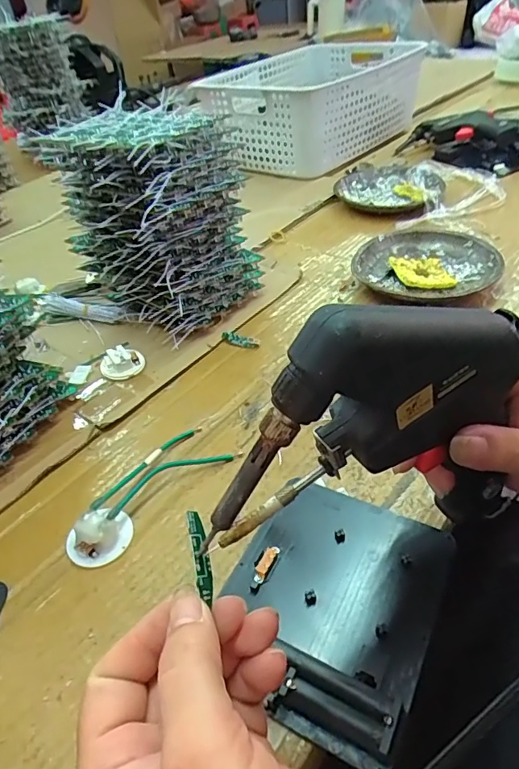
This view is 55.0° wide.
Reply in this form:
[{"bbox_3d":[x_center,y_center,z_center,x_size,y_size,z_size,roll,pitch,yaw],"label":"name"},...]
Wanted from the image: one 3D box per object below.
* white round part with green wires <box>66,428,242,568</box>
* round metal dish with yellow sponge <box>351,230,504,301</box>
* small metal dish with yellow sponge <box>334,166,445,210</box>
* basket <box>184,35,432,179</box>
[{"bbox_3d":[-0.081,0.069,0.351,0.056,0.019,0.128,29,52,35],"label":"white round part with green wires"},{"bbox_3d":[0.176,-0.128,0.542,0.141,0.029,0.121,-8,40,-1],"label":"round metal dish with yellow sponge"},{"bbox_3d":[0.185,-0.287,0.722,0.143,0.023,0.158,0,41,7],"label":"small metal dish with yellow sponge"},{"bbox_3d":[0.095,-0.488,0.887,0.274,0.147,0.380,27,51,33],"label":"basket"}]

